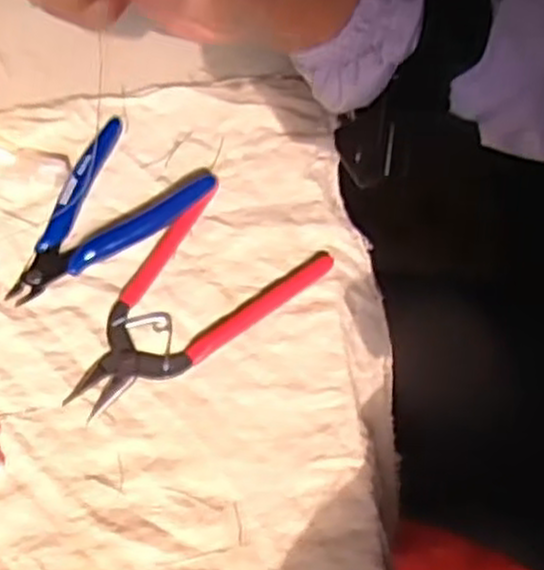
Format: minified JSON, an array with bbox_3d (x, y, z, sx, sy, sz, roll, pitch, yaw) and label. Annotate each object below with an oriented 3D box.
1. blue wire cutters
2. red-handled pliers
[{"bbox_3d":[-0.102,-0.050,0.438,0.124,0.014,0.080,-31,67,-17],"label":"blue wire cutters"},{"bbox_3d":[-0.044,0.012,0.409,0.081,0.007,0.143,36,66,16],"label":"red-handled pliers"}]

